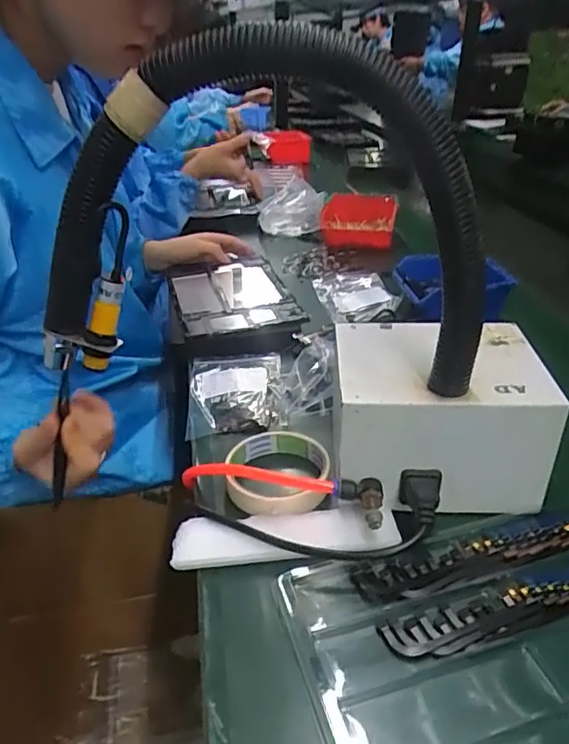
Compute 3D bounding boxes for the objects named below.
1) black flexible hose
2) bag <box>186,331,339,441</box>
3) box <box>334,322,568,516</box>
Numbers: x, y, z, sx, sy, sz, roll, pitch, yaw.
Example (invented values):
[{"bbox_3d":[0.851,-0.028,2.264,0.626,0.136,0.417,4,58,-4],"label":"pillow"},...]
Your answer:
[{"bbox_3d":[-0.005,-0.106,0.373,0.296,0.207,0.085,9,20,-2],"label":"black flexible hose"},{"bbox_3d":[-0.023,0.004,0.591,0.157,0.031,0.152,-3,32,-5],"label":"bag"},{"bbox_3d":[0.117,0.032,0.458,0.160,0.101,0.128,2,32,4],"label":"box"}]

